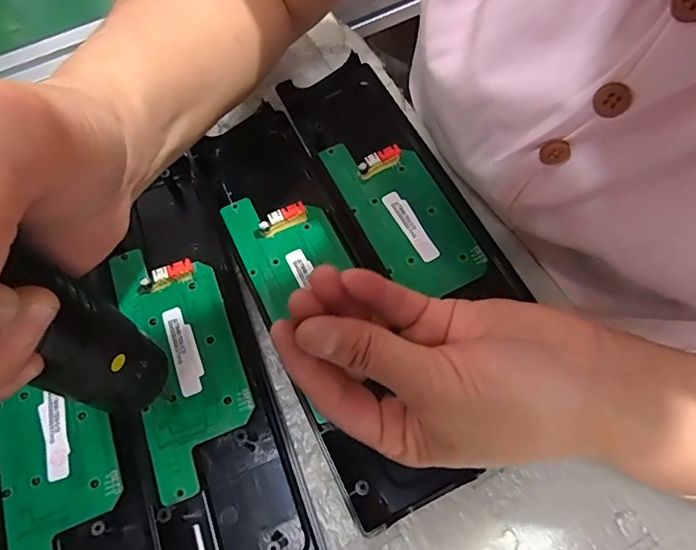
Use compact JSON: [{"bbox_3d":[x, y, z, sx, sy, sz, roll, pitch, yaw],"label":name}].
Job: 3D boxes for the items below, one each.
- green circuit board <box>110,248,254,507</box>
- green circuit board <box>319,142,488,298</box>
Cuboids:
[{"bbox_3d":[-0.087,0.042,0.265,0.052,0.009,0.133,-21,68,-6],"label":"green circuit board"},{"bbox_3d":[0.032,-0.039,0.292,0.052,0.011,0.113,-26,68,-8],"label":"green circuit board"}]

